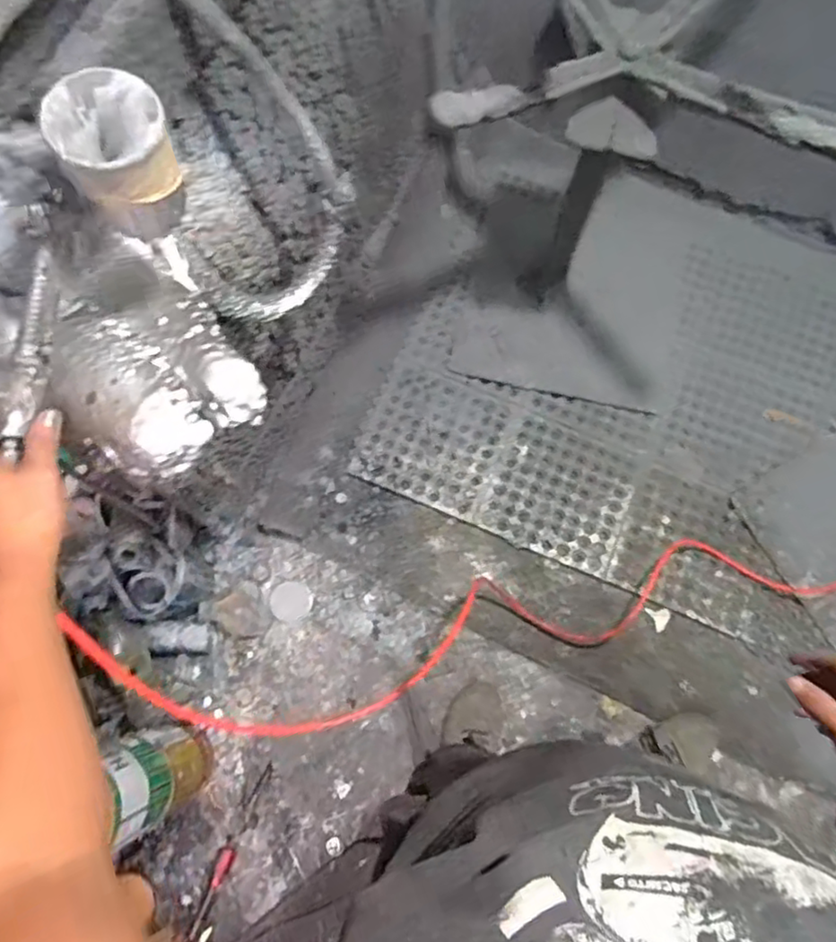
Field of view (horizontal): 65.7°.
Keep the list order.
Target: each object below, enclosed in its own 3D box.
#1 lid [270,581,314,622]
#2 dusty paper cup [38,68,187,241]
[{"bbox_3d":[-0.274,0.283,1.404,0.088,0.007,0.081,2,75,2],"label":"lid"},{"bbox_3d":[-0.221,-0.237,0.492,0.076,0.094,0.076,-1,74,3],"label":"dusty paper cup"}]

